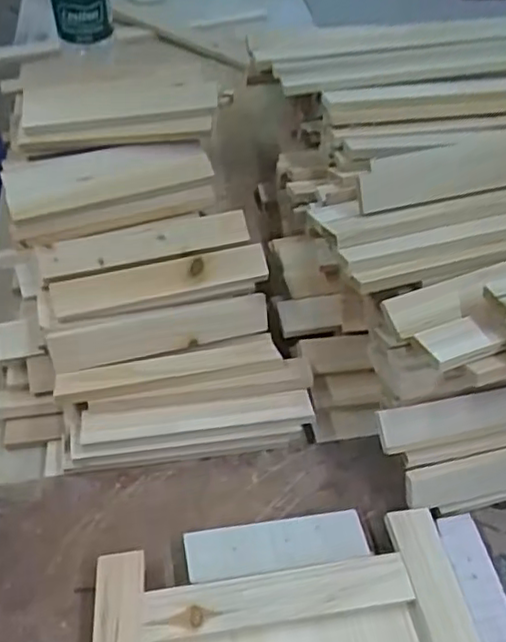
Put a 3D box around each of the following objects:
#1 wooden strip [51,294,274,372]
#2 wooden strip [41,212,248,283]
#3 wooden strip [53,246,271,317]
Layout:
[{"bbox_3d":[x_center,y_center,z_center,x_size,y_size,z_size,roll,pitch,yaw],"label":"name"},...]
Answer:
[{"bbox_3d":[-0.066,0.008,0.463,0.155,0.009,0.031,-10,91,-12],"label":"wooden strip"},{"bbox_3d":[-0.081,-0.059,0.481,0.154,0.010,0.035,-11,61,-12],"label":"wooden strip"},{"bbox_3d":[-0.067,-0.029,0.469,0.154,0.008,0.030,-11,74,-10],"label":"wooden strip"}]

